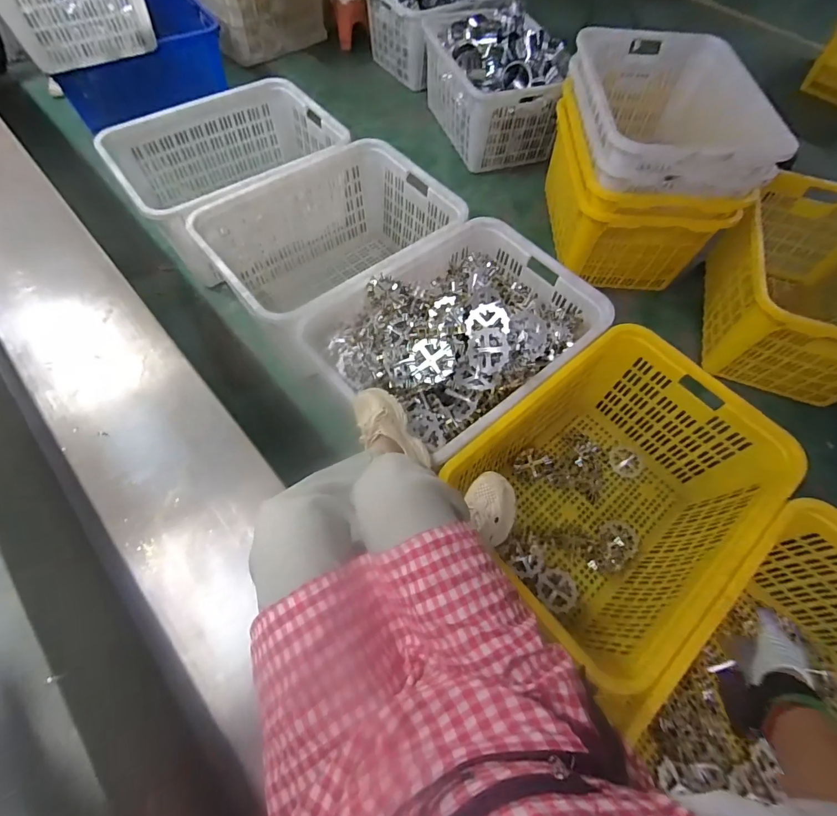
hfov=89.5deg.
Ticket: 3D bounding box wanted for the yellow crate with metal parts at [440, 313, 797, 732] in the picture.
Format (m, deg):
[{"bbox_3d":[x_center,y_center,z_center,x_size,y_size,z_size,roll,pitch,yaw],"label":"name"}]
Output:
[{"bbox_3d":[0.520,0.231,1.196,0.771,0.421,0.621,-36,70,-18],"label":"yellow crate with metal parts"}]

